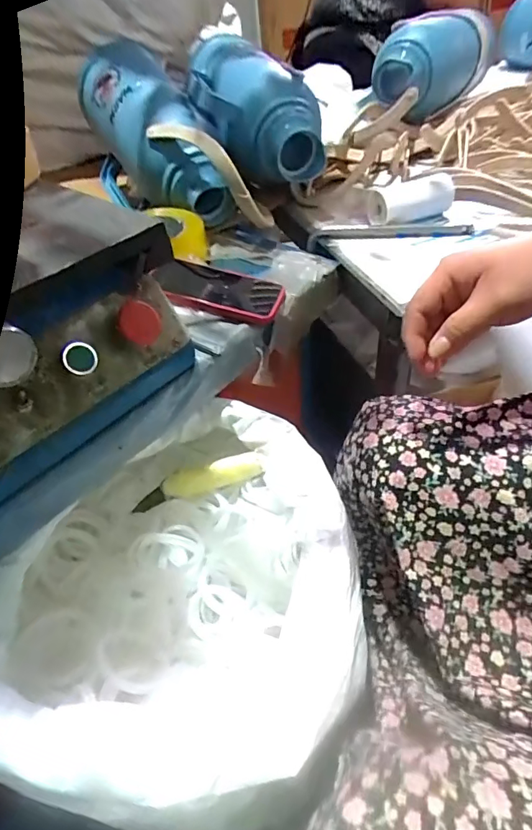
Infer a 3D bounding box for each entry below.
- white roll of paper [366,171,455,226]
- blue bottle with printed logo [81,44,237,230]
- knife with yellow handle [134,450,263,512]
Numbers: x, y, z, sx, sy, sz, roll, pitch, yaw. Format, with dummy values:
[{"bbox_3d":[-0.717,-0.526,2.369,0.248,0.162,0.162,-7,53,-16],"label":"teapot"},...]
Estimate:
[{"bbox_3d":[0.210,-0.318,0.691,0.120,0.049,0.060,-20,47,-15],"label":"white roll of paper"},{"bbox_3d":[-0.175,-0.449,0.743,0.117,0.124,0.347,-27,72,-21],"label":"blue bottle with printed logo"},{"bbox_3d":[-0.081,0.079,0.559,0.162,0.029,0.021,-19,46,2],"label":"knife with yellow handle"}]

